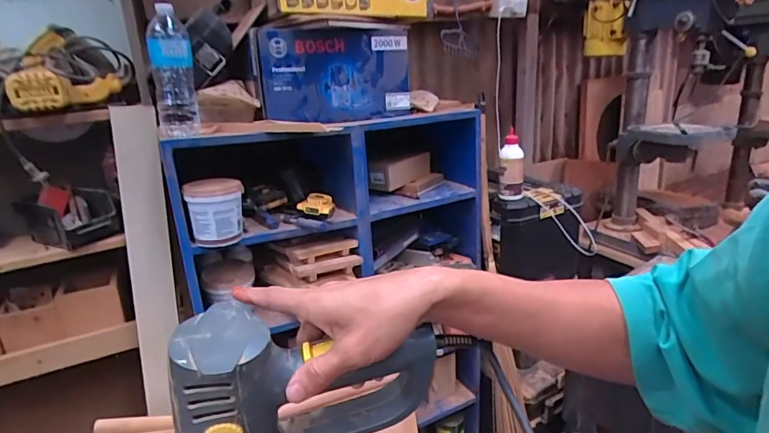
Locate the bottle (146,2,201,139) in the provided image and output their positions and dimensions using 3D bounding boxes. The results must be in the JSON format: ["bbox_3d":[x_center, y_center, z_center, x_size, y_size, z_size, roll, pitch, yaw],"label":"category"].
[{"bbox_3d":[-0.442,-0.298,0.983,0.080,0.250,0.066,-9,18,-17],"label":"bottle"}]

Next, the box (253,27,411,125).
[{"bbox_3d":[-0.124,-0.359,1.193,0.389,0.218,0.129,-14,20,-30],"label":"box"}]

